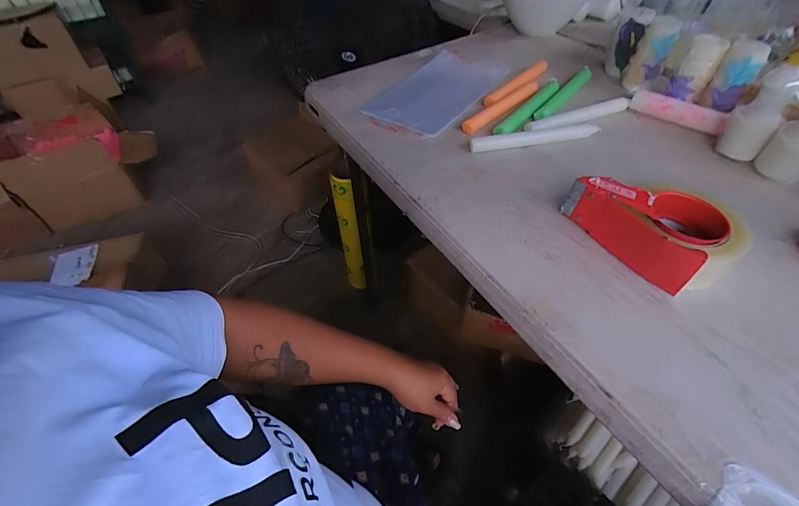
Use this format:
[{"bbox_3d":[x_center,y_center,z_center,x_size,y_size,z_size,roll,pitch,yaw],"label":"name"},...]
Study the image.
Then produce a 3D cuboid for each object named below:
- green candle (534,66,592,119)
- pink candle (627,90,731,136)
[{"bbox_3d":[0.294,-0.284,0.674,0.022,0.013,0.207,32,59,25],"label":"green candle"},{"bbox_3d":[0.441,-0.225,0.605,0.135,0.031,0.024,37,61,28],"label":"pink candle"}]

